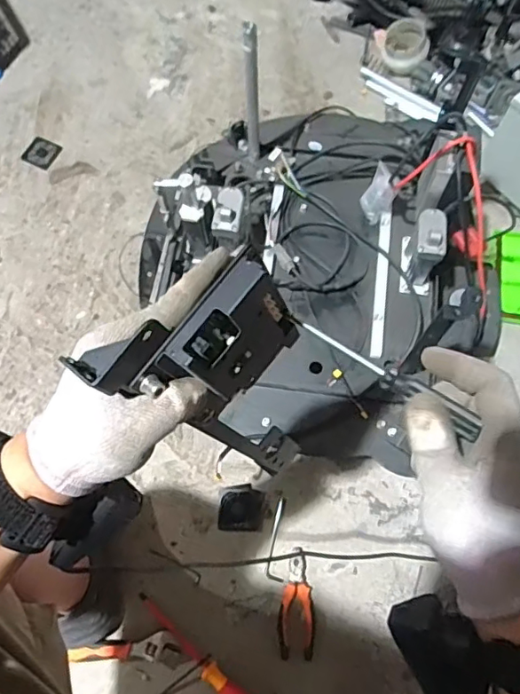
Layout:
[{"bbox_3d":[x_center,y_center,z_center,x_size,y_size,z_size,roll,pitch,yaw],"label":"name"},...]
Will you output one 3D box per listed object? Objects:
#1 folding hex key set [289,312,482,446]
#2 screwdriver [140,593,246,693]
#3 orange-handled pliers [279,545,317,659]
[{"bbox_3d":[0.075,0.013,0.341,0.133,0.014,0.015,32,73,19],"label":"folding hex key set"},{"bbox_3d":[-0.092,0.469,0.806,0.252,0.041,0.026,39,74,13],"label":"screwdriver"},{"bbox_3d":[0.056,0.396,0.839,0.055,0.013,0.153,-1,70,0],"label":"orange-handled pliers"}]

